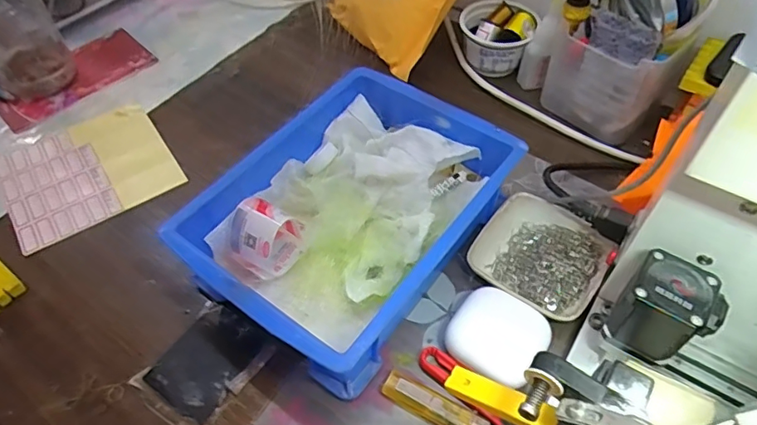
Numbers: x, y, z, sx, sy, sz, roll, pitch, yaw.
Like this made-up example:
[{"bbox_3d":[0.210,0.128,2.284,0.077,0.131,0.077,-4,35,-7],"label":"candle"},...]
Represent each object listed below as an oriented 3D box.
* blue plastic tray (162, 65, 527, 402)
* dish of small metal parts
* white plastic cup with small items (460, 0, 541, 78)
[{"bbox_3d":[-0.018,-0.001,0.433,0.177,0.068,0.246,30,59,23],"label":"blue plastic tray"},{"bbox_3d":[0.134,0.036,0.434,0.097,0.025,0.095,35,61,24],"label":"dish of small metal parts"},{"bbox_3d":[0.127,-0.194,0.582,0.071,0.057,0.076,-1,52,1],"label":"white plastic cup with small items"}]

